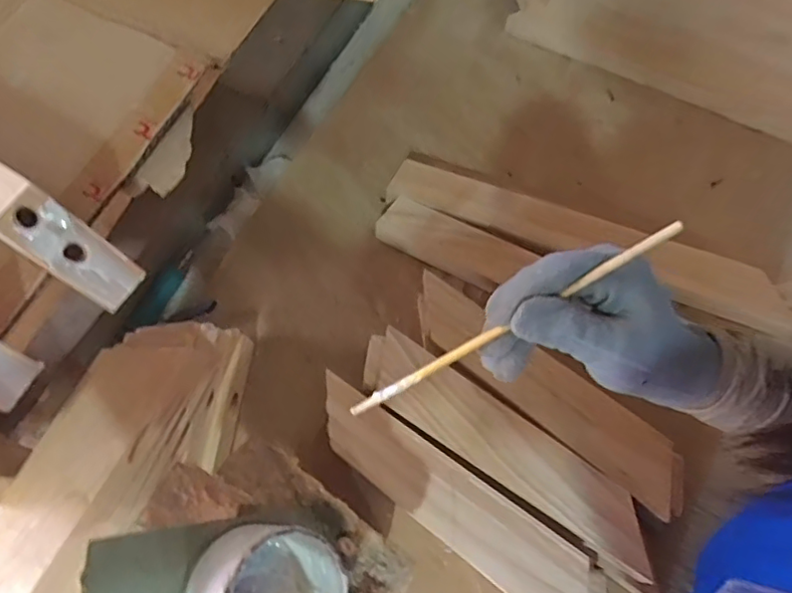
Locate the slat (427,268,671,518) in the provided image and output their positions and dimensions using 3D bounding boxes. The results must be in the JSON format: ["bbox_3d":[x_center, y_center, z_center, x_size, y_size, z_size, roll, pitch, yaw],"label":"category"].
[{"bbox_3d":[0.134,0.083,0.536,0.281,0.019,0.060,37,73,12],"label":"slat"}]

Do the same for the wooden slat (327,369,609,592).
[{"bbox_3d":[0.053,0.178,0.497,0.292,0.017,0.063,35,73,11],"label":"wooden slat"}]

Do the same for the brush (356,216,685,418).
[{"bbox_3d":[0.054,0.016,0.300,0.194,0.008,0.006,-33,71,20],"label":"brush"}]

